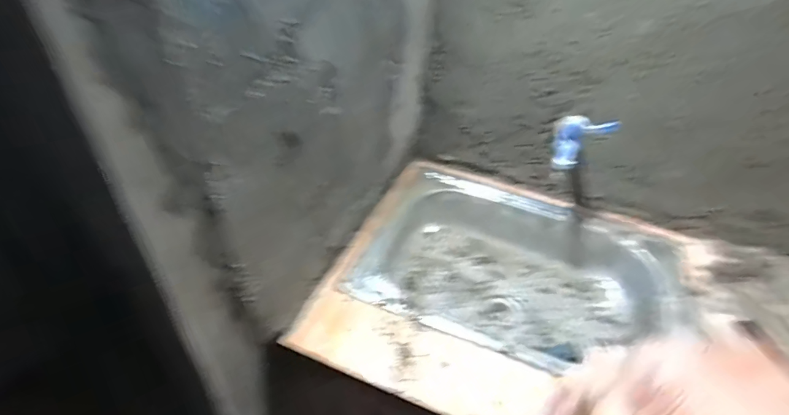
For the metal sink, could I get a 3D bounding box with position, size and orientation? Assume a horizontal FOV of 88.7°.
[{"bbox_3d":[0.229,0.154,0.766,0.544,0.153,0.389,18,40,15],"label":"metal sink"}]

